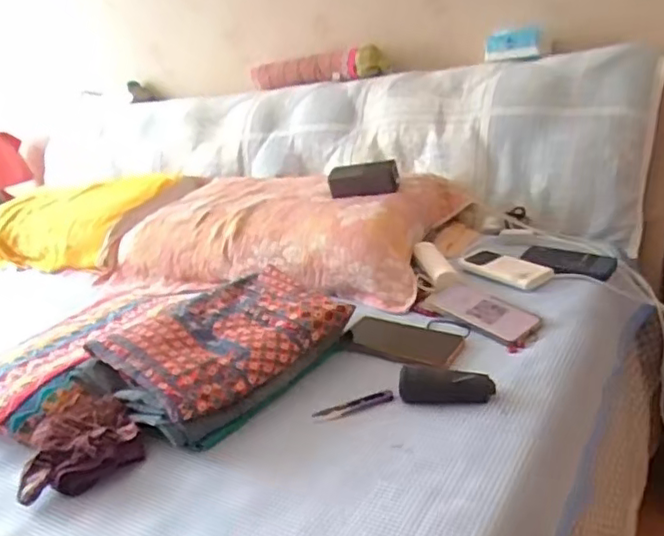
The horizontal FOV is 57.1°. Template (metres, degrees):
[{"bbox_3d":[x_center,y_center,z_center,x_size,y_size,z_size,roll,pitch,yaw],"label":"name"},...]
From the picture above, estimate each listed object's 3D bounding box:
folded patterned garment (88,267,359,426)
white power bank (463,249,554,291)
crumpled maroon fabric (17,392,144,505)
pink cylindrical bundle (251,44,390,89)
[{"bbox_3d":[-0.139,0.101,0.831,0.207,0.084,0.292,12,29,44],"label":"folded patterned garment"},{"bbox_3d":[0.280,-0.002,1.007,0.078,0.014,0.159,-22,24,-30],"label":"white power bank"},{"bbox_3d":[-0.299,0.205,0.722,0.128,0.050,0.141,-15,21,-22],"label":"crumpled maroon fabric"},{"bbox_3d":[-0.053,-0.517,1.586,0.449,0.073,0.107,9,27,40],"label":"pink cylindrical bundle"}]

